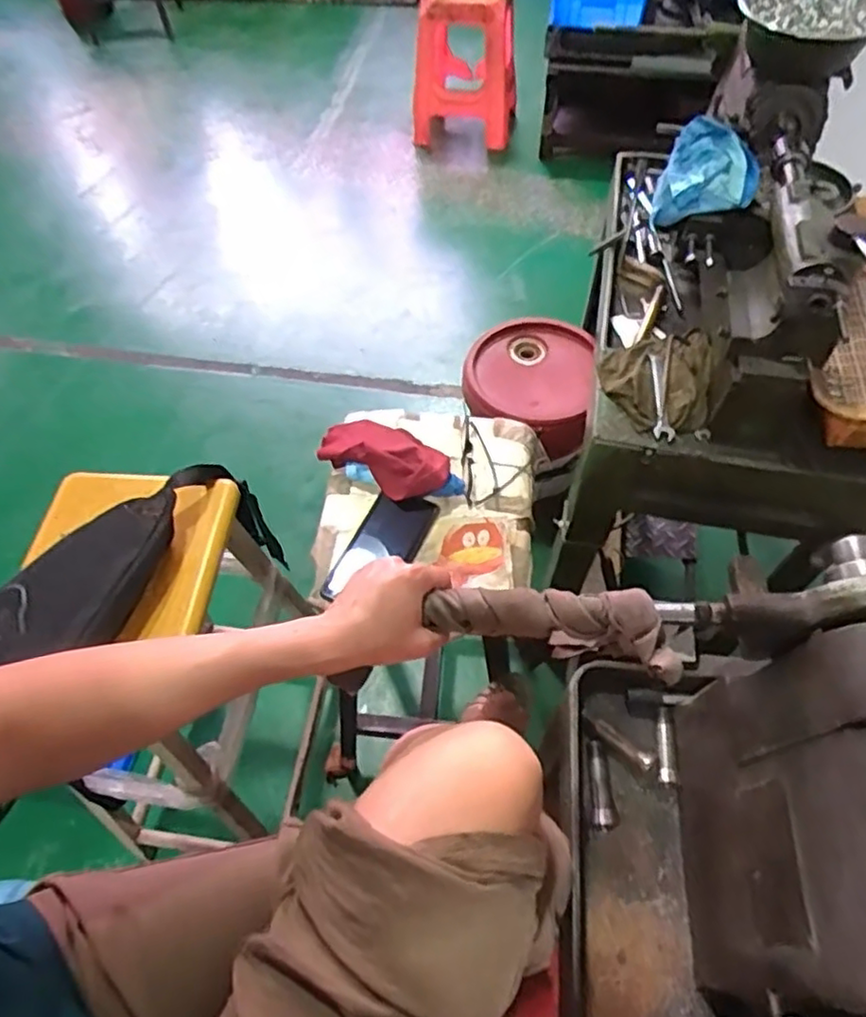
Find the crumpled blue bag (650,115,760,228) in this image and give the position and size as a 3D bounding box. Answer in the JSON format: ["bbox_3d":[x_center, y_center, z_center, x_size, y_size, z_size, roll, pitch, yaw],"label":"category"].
[{"bbox_3d":[0.337,-0.403,0.802,0.110,0.082,0.106,21,60,16],"label":"crumpled blue bag"}]

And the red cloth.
[{"bbox_3d":[-0.060,-0.065,0.830,0.180,0.050,0.087,30,62,20],"label":"red cloth"}]

